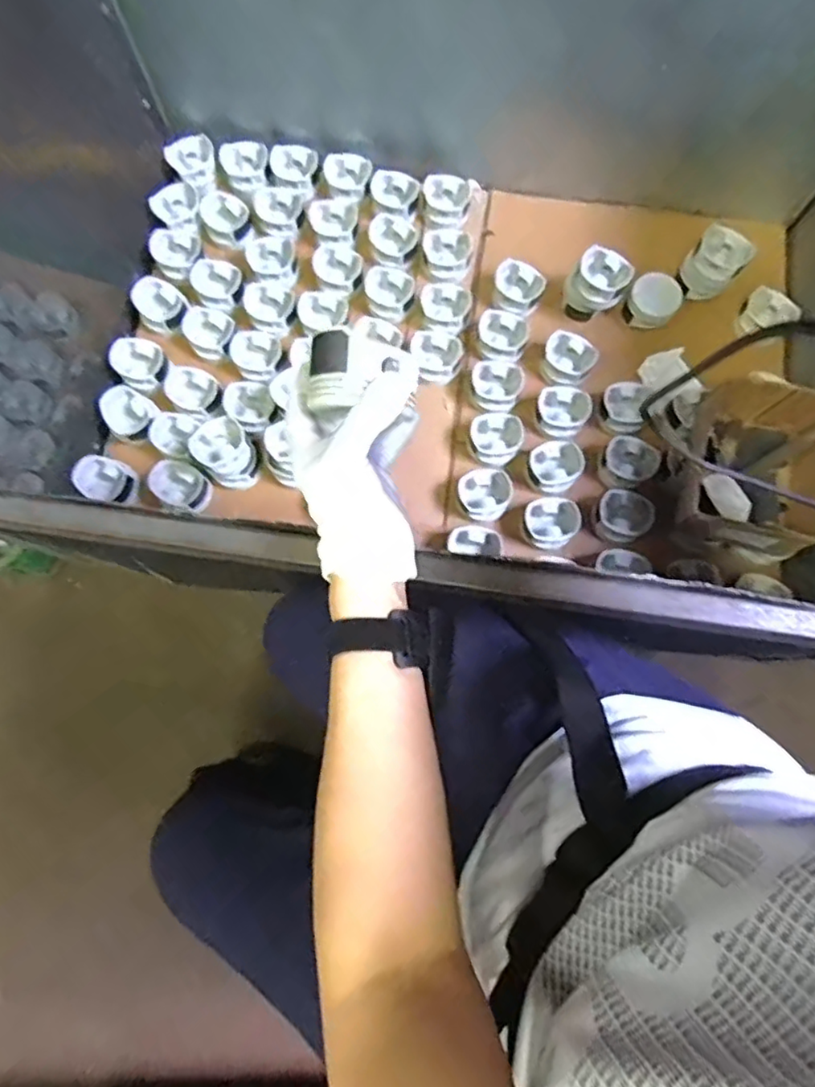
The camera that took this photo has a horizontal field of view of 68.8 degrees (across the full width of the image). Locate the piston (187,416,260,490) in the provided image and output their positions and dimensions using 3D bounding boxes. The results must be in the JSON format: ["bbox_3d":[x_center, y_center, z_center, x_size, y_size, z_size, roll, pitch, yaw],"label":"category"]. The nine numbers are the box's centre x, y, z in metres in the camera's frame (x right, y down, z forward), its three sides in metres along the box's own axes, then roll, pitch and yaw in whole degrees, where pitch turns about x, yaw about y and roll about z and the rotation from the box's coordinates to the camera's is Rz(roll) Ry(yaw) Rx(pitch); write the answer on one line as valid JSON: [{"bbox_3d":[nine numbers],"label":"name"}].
[{"bbox_3d":[-0.260,-0.129,0.869,0.078,0.063,0.088,-40,81,-7],"label":"piston"}]

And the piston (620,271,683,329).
[{"bbox_3d":[0.378,-0.373,0.920,0.074,0.046,0.069,0,78,1],"label":"piston"}]

